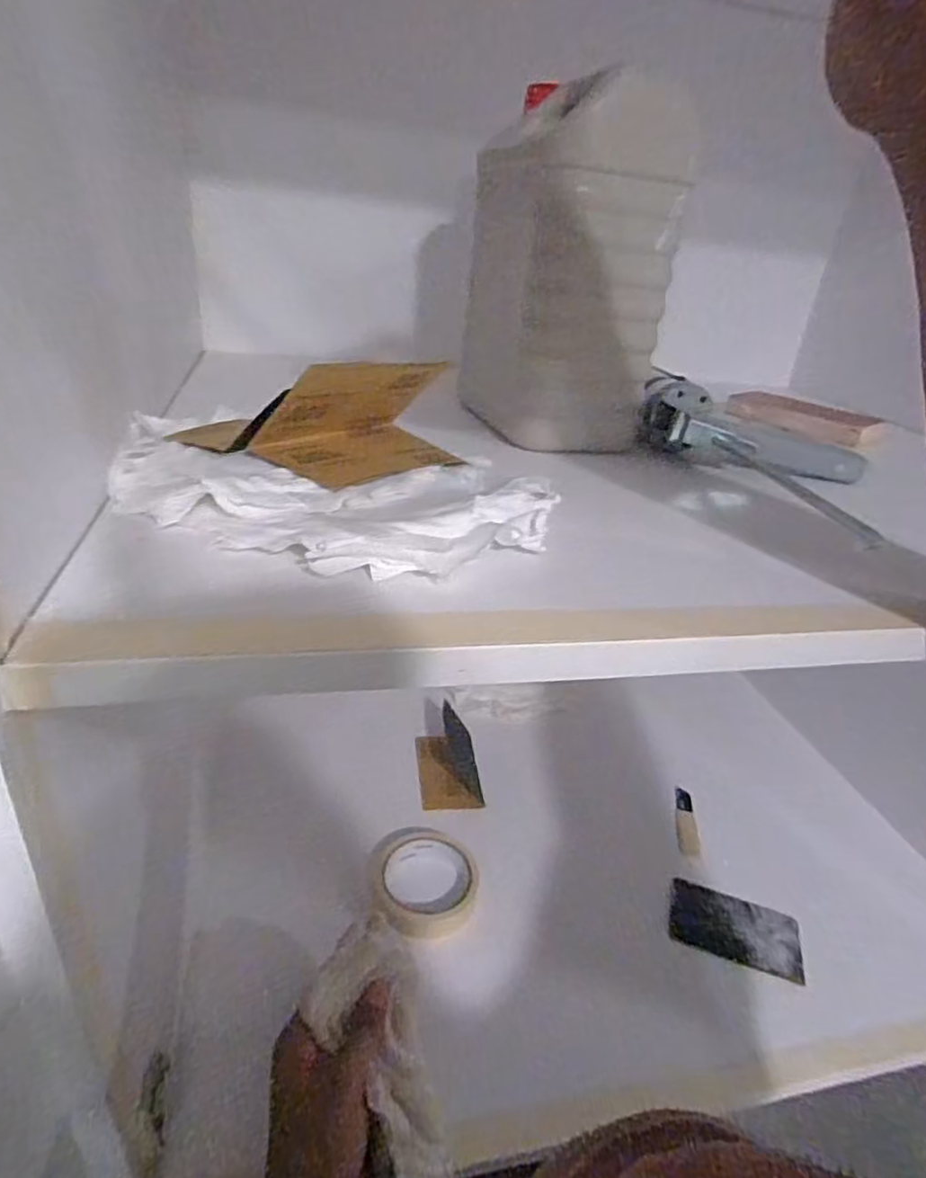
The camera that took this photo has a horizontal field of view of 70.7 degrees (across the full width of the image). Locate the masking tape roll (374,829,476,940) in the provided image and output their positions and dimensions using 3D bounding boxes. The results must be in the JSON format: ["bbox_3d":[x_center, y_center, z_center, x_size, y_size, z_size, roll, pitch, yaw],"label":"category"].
[{"bbox_3d":[-0.031,0.256,0.579,0.095,0.020,0.098,5,28,-2],"label":"masking tape roll"}]

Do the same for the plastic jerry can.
[{"bbox_3d":[0.074,-0.227,0.461,0.119,0.206,0.140,0,29,-11],"label":"plastic jerry can"}]

